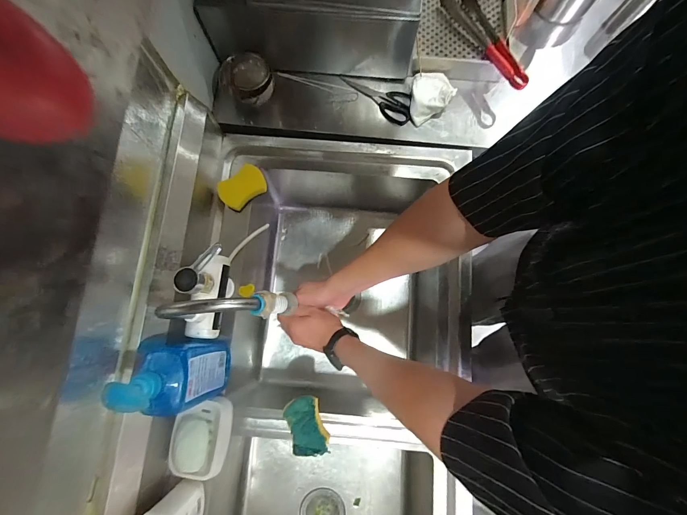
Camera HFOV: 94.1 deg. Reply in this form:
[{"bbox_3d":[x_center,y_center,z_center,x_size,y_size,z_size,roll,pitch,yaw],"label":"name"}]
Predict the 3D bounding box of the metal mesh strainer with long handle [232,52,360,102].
[{"bbox_3d":[-0.114,-0.370,0.695,0.278,0.071,0.097,10,78,2],"label":"metal mesh strainer with long handle"}]

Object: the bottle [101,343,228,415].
[{"bbox_3d":[-0.256,0.183,0.501,0.072,0.246,0.103,-2,78,-1],"label":"bottle"}]

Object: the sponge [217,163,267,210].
[{"bbox_3d":[-0.216,-0.153,0.680,0.097,0.025,0.070,-35,80,-8],"label":"sponge"}]

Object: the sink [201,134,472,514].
[{"bbox_3d":[-0.035,0.336,0.742,0.557,0.304,1.165,6,78,1],"label":"sink"}]

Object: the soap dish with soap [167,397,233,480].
[{"bbox_3d":[-0.254,0.321,0.572,0.090,0.034,0.127,6,78,1],"label":"soap dish with soap"}]

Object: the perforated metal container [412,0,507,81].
[{"bbox_3d":[0.265,-0.541,0.741,0.201,0.051,0.262,8,78,1],"label":"perforated metal container"}]

